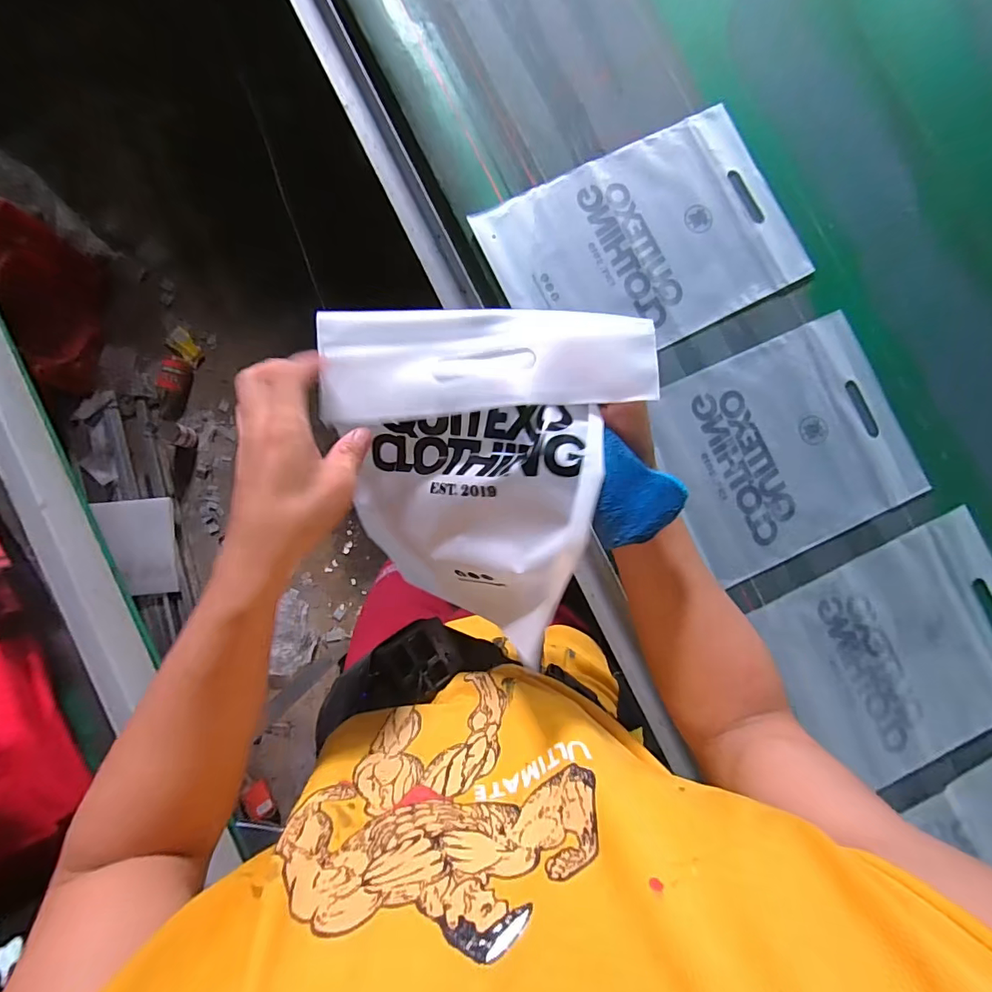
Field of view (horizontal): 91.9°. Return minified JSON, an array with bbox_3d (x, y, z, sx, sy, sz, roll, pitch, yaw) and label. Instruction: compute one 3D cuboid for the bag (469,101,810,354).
[{"bbox_3d":[0.183,-0.311,0.596,0.355,0.007,0.246,-26,88,-3],"label":"bag"}]

